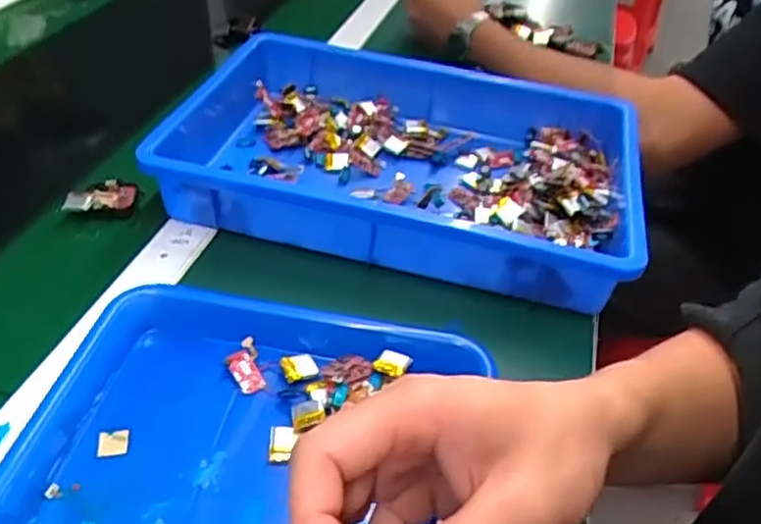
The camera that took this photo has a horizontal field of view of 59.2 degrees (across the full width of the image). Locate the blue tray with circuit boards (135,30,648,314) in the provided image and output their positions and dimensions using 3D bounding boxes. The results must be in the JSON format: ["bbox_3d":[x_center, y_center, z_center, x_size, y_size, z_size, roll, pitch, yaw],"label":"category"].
[{"bbox_3d":[0.013,-0.093,0.592,0.397,0.073,0.263,11,42,7],"label":"blue tray with circuit boards"}]

